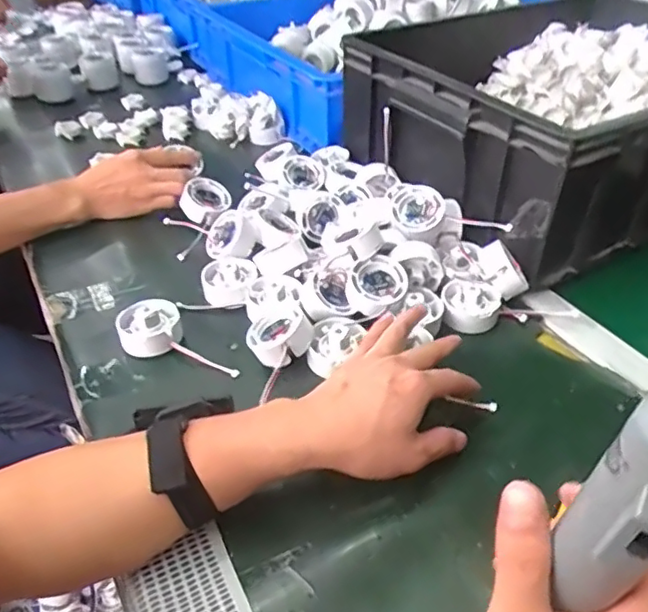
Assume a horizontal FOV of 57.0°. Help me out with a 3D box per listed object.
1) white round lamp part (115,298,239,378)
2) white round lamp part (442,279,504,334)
[{"bbox_3d":[-0.135,0.036,0.531,0.121,0.030,0.057,33,53,32],"label":"white round lamp part"},{"bbox_3d":[0.139,-0.001,0.565,0.053,0.030,0.046,12,44,16],"label":"white round lamp part"}]

